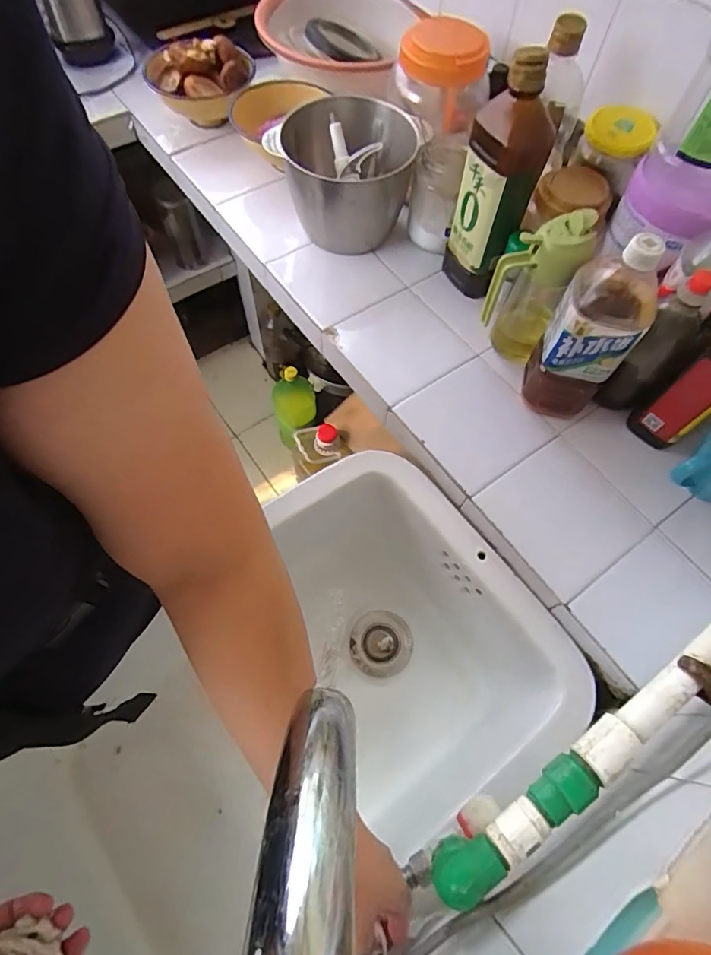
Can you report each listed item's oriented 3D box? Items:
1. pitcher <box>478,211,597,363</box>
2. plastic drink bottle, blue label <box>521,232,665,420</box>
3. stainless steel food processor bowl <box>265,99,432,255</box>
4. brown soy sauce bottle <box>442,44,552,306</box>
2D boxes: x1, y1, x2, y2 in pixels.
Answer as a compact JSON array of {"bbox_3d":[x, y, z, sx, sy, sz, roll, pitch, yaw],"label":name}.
[{"bbox_3d":[0.208,-0.222,0.584,0.084,0.190,0.067,31,67,12],"label":"pitcher"},{"bbox_3d":[0.255,-0.159,0.527,0.083,0.213,0.083,32,68,12],"label":"plastic drink bottle, blue label"},{"bbox_3d":[-0.018,-0.421,0.705,0.178,0.142,0.180,1,65,-2],"label":"stainless steel food processor bowl"},{"bbox_3d":[0.175,-0.353,0.596,0.072,0.280,0.094,-33,70,-21],"label":"brown soy sauce bottle"}]

